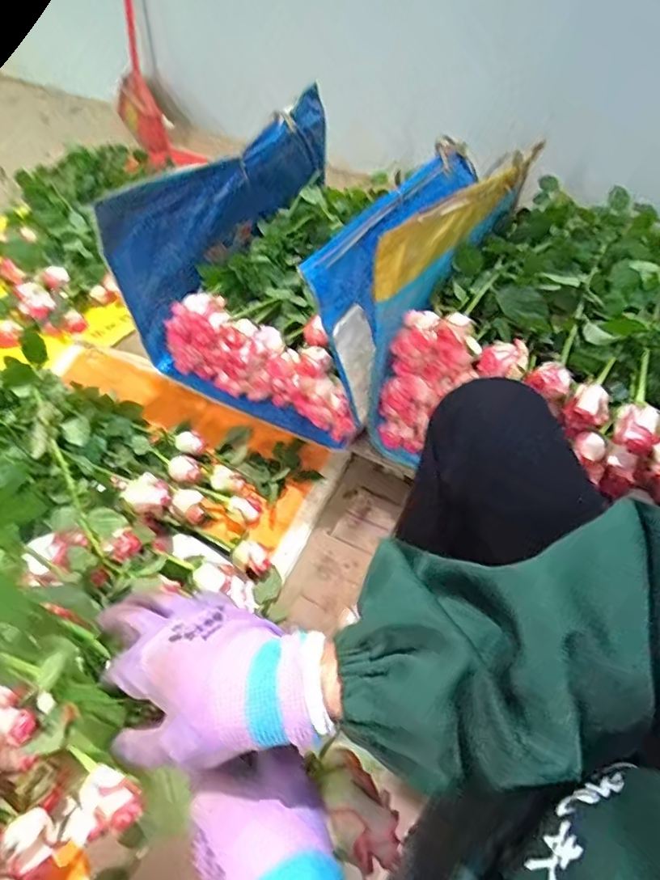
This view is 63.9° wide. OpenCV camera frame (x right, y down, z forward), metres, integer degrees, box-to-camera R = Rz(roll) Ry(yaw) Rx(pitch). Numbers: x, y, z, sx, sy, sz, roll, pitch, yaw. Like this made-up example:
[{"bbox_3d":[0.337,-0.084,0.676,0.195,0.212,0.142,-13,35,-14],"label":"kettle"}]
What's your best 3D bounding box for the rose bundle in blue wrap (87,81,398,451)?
[{"bbox_3d":[-0.022,-0.308,0.926,0.395,0.308,0.530,23,52,18],"label":"rose bundle in blue wrap"}]

